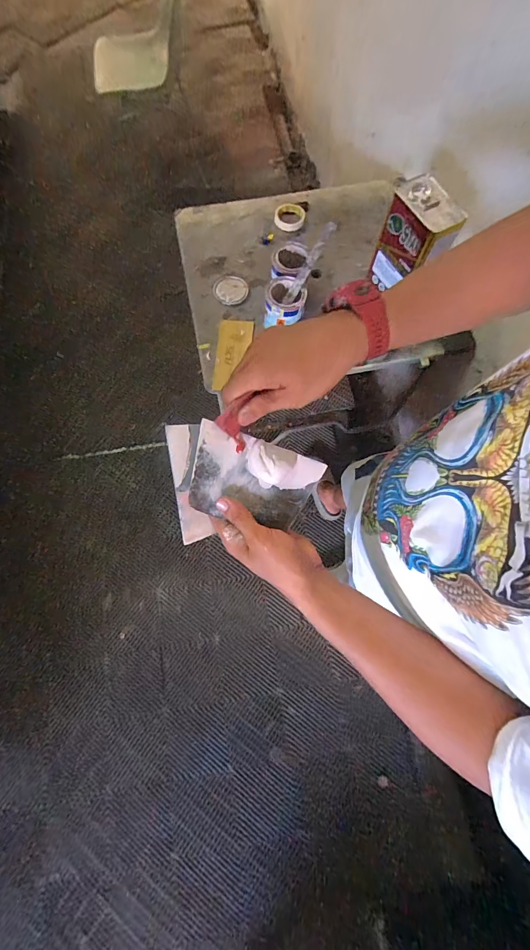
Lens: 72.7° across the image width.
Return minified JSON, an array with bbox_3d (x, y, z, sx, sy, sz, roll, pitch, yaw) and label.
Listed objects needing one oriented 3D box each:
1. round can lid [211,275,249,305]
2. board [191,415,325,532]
[{"bbox_3d":[-0.102,-0.551,1.067,0.100,0.013,0.107,0,71,0],"label":"round can lid"},{"bbox_3d":[-0.017,0.008,0.395,0.135,0.013,0.094,21,97,2],"label":"board"}]

